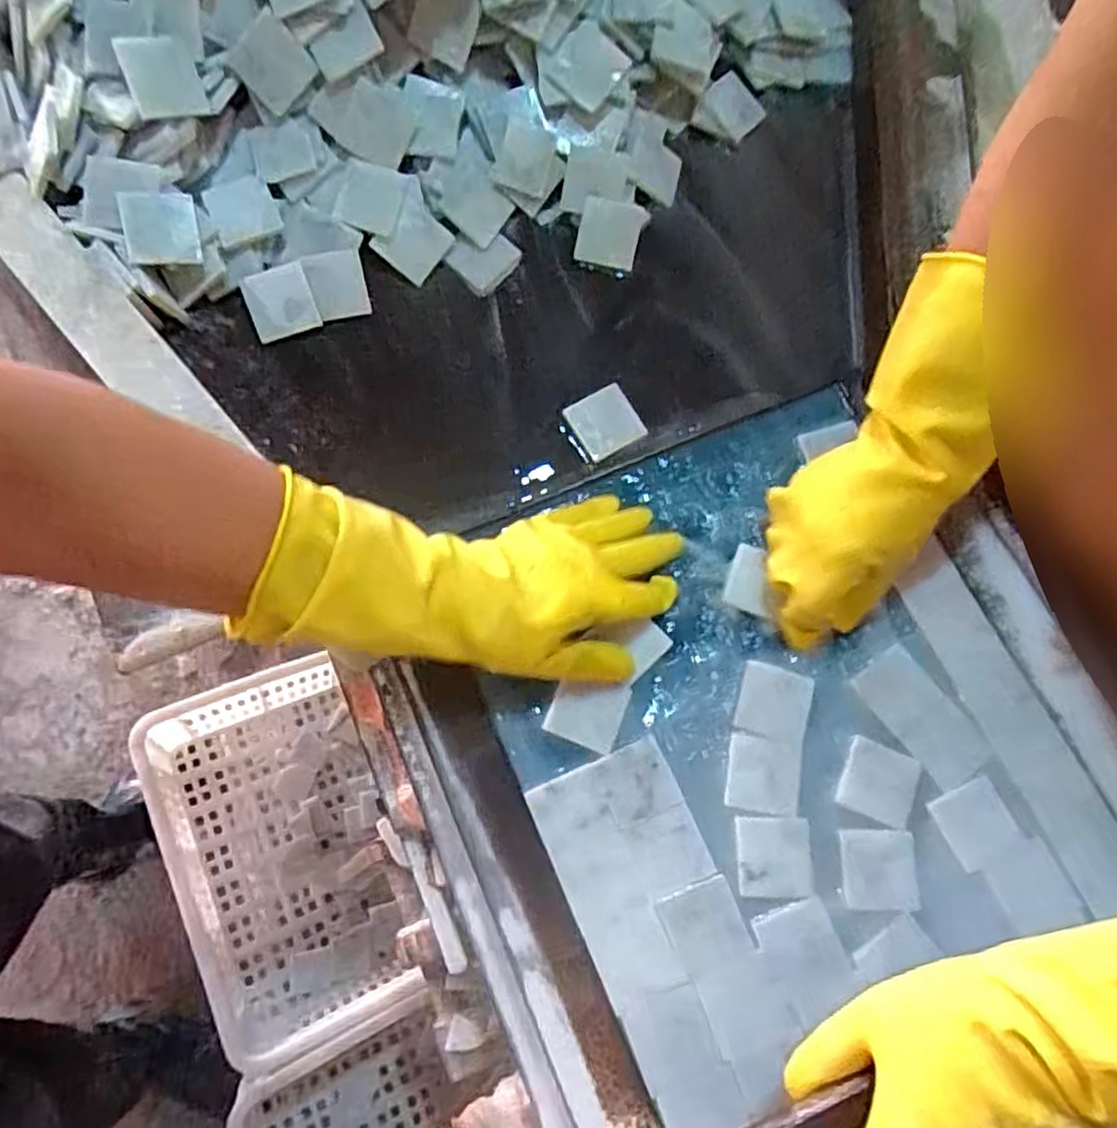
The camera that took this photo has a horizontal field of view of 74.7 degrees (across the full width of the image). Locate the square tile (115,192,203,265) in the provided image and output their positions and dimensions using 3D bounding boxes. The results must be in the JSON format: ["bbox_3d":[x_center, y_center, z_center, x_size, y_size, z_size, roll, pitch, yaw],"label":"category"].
[{"bbox_3d":[-0.294,-0.246,0.539,0.051,0.049,0.010,0,45,-9],"label":"square tile"}]

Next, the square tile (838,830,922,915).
[{"bbox_3d":[0.213,0.203,0.487,0.049,0.004,0.048,3,73,0],"label":"square tile"}]

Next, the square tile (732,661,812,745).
[{"bbox_3d":[0.155,0.100,0.527,0.048,0.004,0.051,17,73,4],"label":"square tile"}]

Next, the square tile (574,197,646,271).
[{"bbox_3d":[0.042,-0.271,0.603,0.049,0.006,0.051,12,102,-4],"label":"square tile"}]

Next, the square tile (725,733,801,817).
[{"bbox_3d":[0.143,0.147,0.510,0.048,0.005,0.051,9,73,2],"label":"square tile"}]

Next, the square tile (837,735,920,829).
[{"bbox_3d":[0.221,0.151,0.506,0.047,0.004,0.050,22,73,5],"label":"square tile"}]

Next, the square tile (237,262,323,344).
[{"bbox_3d":[-0.217,-0.203,0.572,0.051,0.047,0.008,-17,33,1],"label":"square tile"}]

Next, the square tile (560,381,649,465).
[{"bbox_3d":[0.037,-0.112,0.581,0.053,0.011,0.049,-29,75,-10],"label":"square tile"}]

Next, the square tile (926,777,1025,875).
[{"bbox_3d":[0.284,0.177,0.497,0.047,0.005,0.050,-24,75,-8],"label":"square tile"}]

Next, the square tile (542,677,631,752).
[{"bbox_3d":[0.021,0.105,0.526,0.051,0.007,0.048,21,73,5],"label":"square tile"}]

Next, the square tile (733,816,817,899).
[{"bbox_3d":[0.146,0.197,0.492,0.048,0.004,0.049,1,73,-1],"label":"square tile"}]

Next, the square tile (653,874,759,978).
[{"bbox_3d":[0.097,0.237,0.479,0.050,0.004,0.048,-21,74,-8],"label":"square tile"}]

